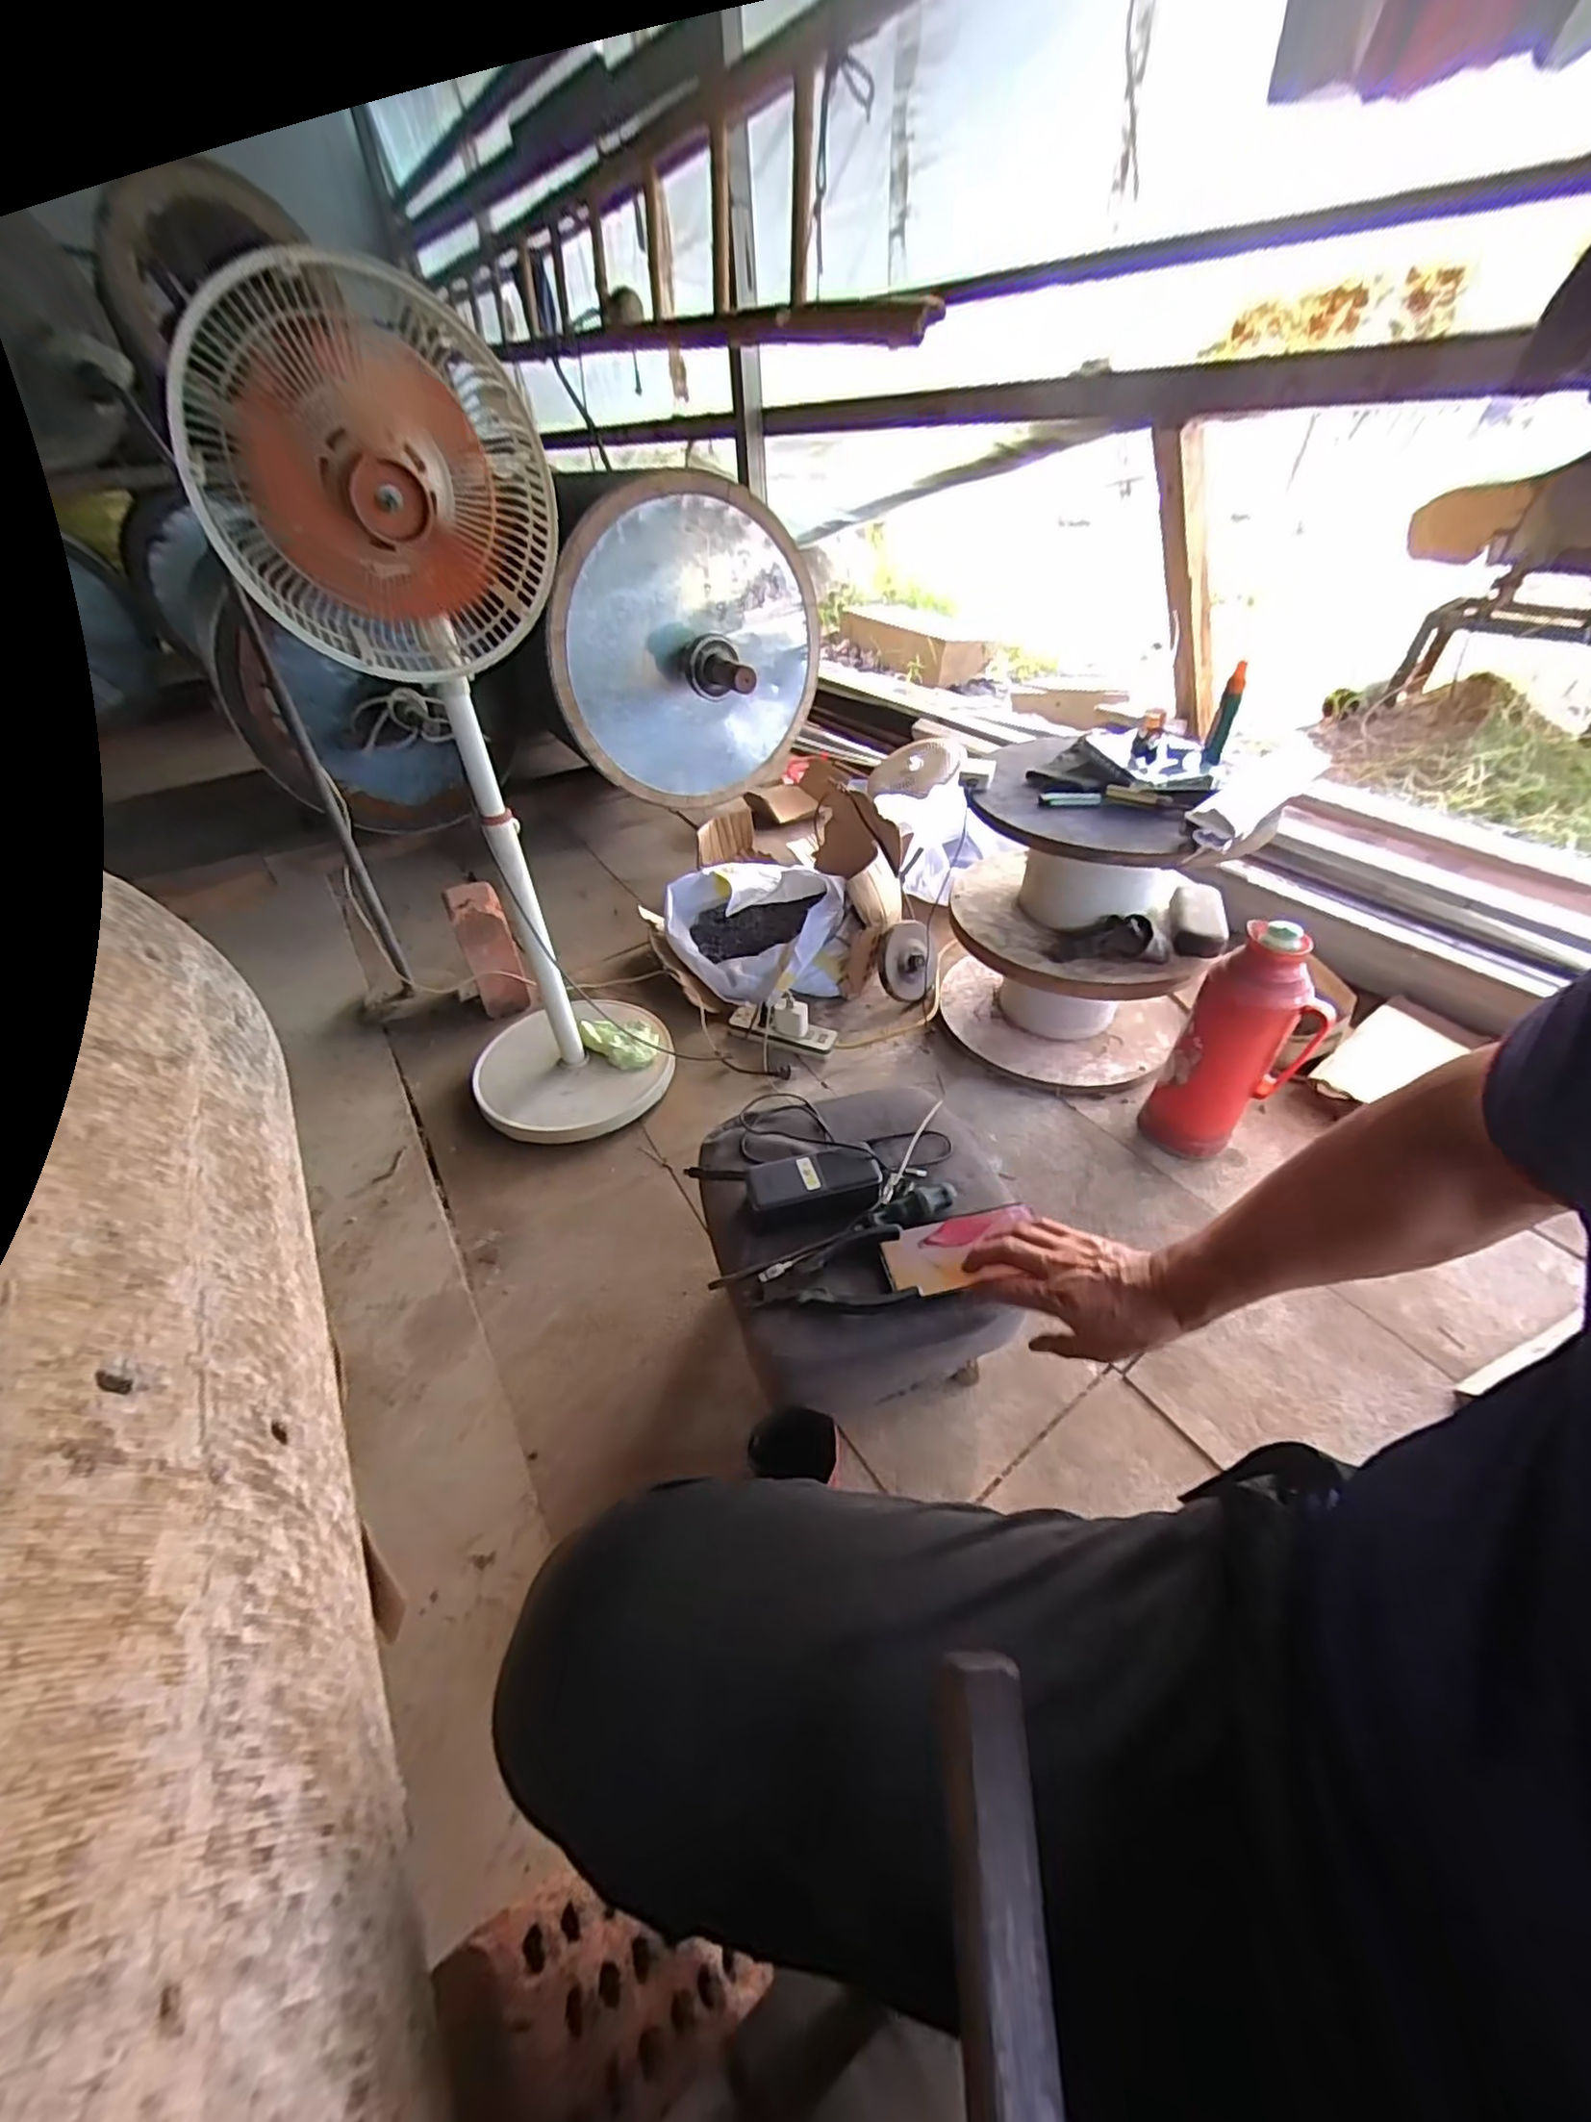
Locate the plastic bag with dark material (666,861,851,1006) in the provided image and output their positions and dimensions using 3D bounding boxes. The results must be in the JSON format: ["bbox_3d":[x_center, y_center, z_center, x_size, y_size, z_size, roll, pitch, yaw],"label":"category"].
[{"bbox_3d":[-0.078,-0.271,1.382,0.337,0.154,0.375,-30,49,-26],"label":"plastic bag with dark material"}]

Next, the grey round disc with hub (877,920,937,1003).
[{"bbox_3d":[0.213,-0.190,1.314,0.129,0.146,0.043,-27,18,-24],"label":"grey round disc with hub"}]

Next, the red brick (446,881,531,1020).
[{"bbox_3d":[-0.567,-0.206,1.279,0.090,0.214,0.098,-23,47,-21],"label":"red brick"}]

